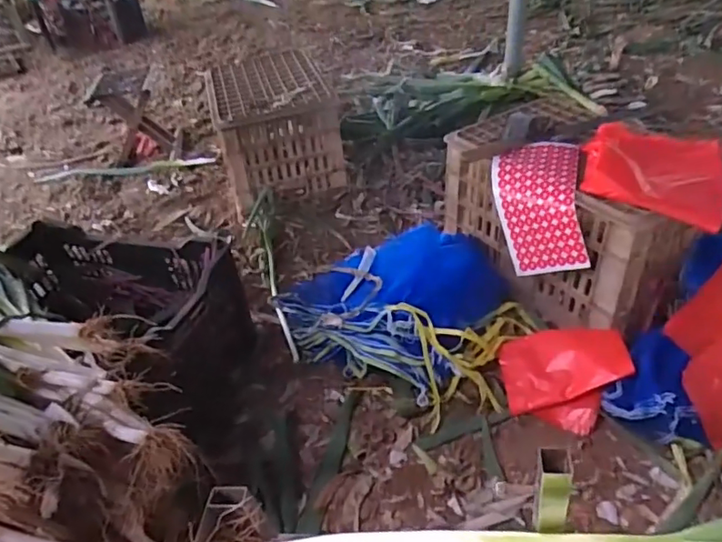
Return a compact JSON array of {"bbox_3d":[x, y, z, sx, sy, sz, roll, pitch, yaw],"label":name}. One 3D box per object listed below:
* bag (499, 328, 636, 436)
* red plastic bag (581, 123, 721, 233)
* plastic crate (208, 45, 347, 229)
[{"bbox_3d":[0.357,0.180,1.006,0.213,0.104,0.159,13,43,23],"label":"bag"},{"bbox_3d":[0.535,-0.195,1.024,0.234,0.052,0.281,13,42,20],"label":"red plastic bag"},{"bbox_3d":[-0.269,-0.434,1.708,0.333,0.283,0.468,-14,40,-11],"label":"plastic crate"}]

